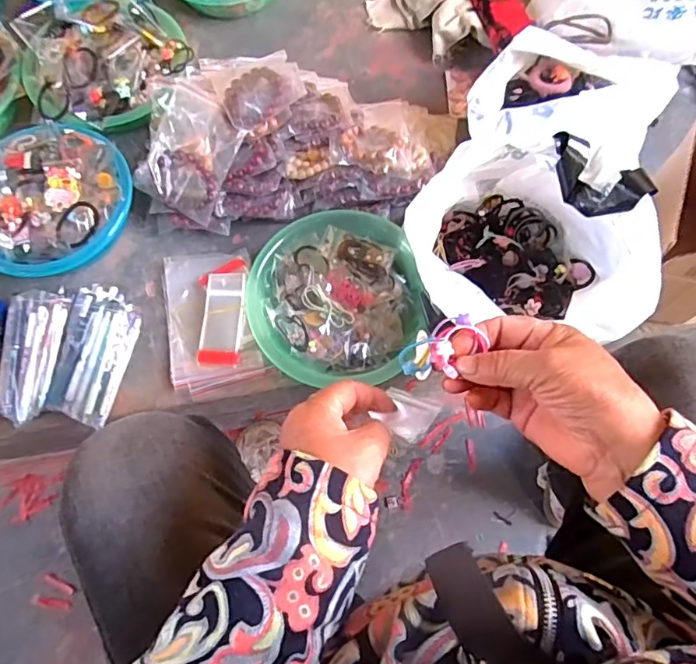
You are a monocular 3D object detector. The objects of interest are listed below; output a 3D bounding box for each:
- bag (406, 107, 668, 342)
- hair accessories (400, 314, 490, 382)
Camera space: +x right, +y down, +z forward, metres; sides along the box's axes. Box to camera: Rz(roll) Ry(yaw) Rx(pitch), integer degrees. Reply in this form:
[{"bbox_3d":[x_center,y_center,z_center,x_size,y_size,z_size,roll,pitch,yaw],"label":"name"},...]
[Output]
[{"bbox_3d":[0.201,-0.107,0.625,0.256,0.189,0.237,13,67,3],"label":"bag"},{"bbox_3d":[0.060,0.012,0.347,0.044,0.037,0.036,-42,75,-17],"label":"hair accessories"}]

